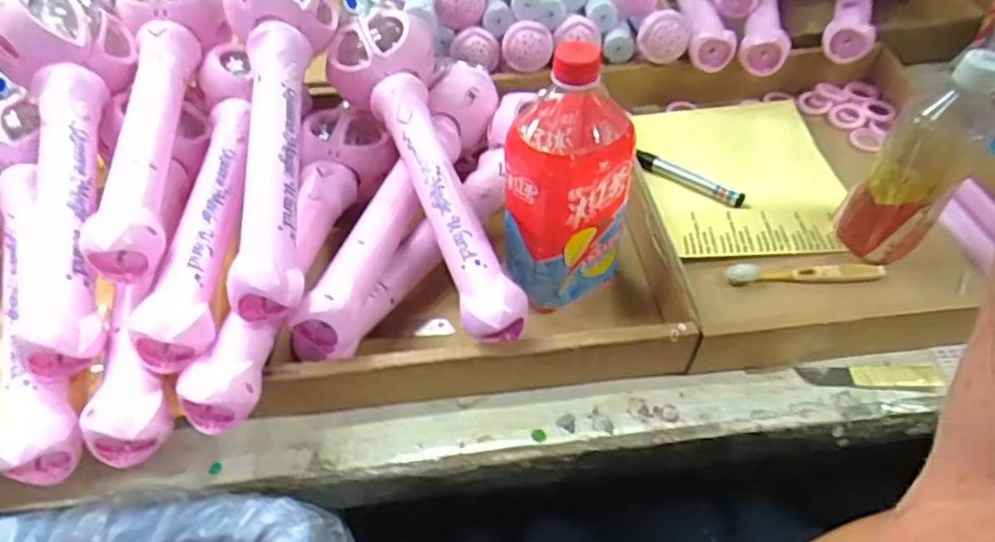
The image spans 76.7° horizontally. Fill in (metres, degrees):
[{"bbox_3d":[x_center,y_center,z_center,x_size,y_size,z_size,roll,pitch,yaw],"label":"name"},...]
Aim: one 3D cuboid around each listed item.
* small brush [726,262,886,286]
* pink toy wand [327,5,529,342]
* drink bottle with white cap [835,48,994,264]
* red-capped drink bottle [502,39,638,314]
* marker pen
[{"bbox_3d":[0.274,0.001,0.560,0.135,0.008,0.022,-1,50,1],"label":"small brush"},{"bbox_3d":[-0.058,-0.092,0.533,0.095,0.062,0.342,-18,65,-14],"label":"pink toy wand"},{"bbox_3d":[0.345,-0.086,0.515,0.065,0.177,0.057,36,59,27],"label":"drink bottle with white cap"},{"bbox_3d":[0.054,-0.073,0.488,0.093,0.204,0.101,2,50,3],"label":"red-capped drink bottle"},{"bbox_3d":[0.196,-0.095,0.644,0.116,0.015,0.020,33,58,26],"label":"marker pen"}]

